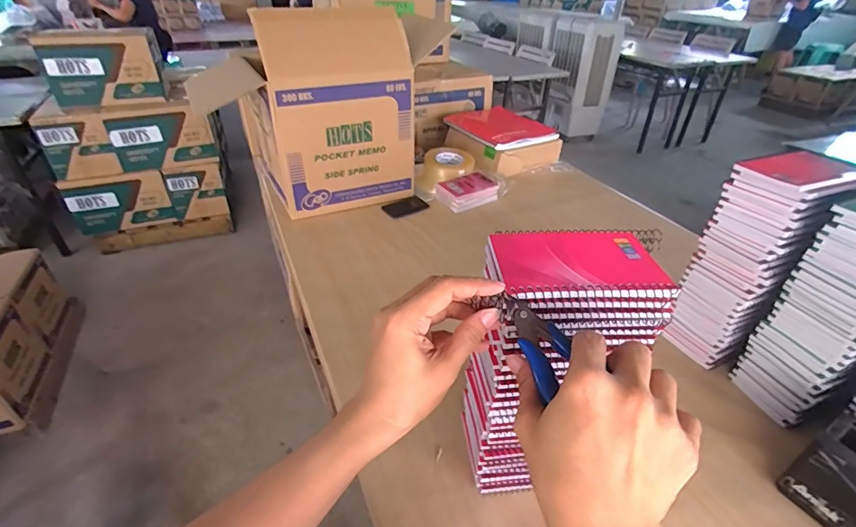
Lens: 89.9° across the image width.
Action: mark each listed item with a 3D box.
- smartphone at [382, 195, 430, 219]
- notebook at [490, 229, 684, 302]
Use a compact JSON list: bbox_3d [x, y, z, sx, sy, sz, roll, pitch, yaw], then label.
[{"bbox_3d":[-0.050,-0.135,1.044,0.120,0.013,0.066,-26,44,-34],"label":"smartphone"},{"bbox_3d":[0.121,-0.003,0.359,0.139,0.007,0.092,0,35,-3],"label":"notebook"}]

